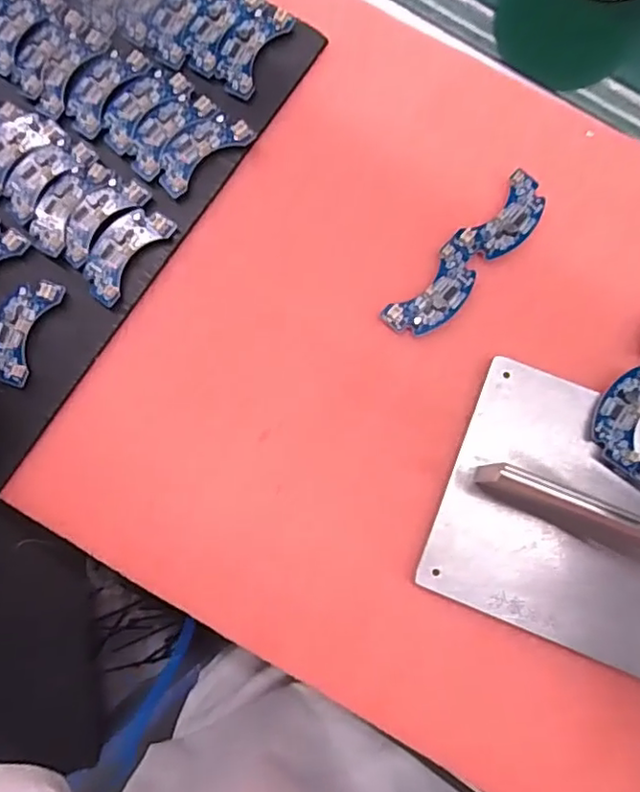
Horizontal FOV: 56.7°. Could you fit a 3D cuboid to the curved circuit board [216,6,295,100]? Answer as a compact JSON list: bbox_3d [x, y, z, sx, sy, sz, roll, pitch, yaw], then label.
[{"bbox_3d":[-0.047,-0.226,0.384,0.034,0.006,0.064,28,82,5],"label":"curved circuit board"}]

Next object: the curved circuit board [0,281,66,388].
[{"bbox_3d":[-0.182,-0.041,0.360,0.032,0.007,0.066,19,81,4],"label":"curved circuit board"}]

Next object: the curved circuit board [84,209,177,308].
[{"bbox_3d":[-0.122,-0.089,0.366,0.033,0.008,0.064,38,83,6],"label":"curved circuit board"}]

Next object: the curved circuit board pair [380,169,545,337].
[{"bbox_3d":[0.093,-0.084,0.365,0.033,0.007,0.127,43,83,7],"label":"curved circuit board pair"}]

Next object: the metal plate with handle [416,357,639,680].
[{"bbox_3d":[0.170,0.076,0.333,0.197,0.020,0.141,22,81,4],"label":"metal plate with handle"}]

